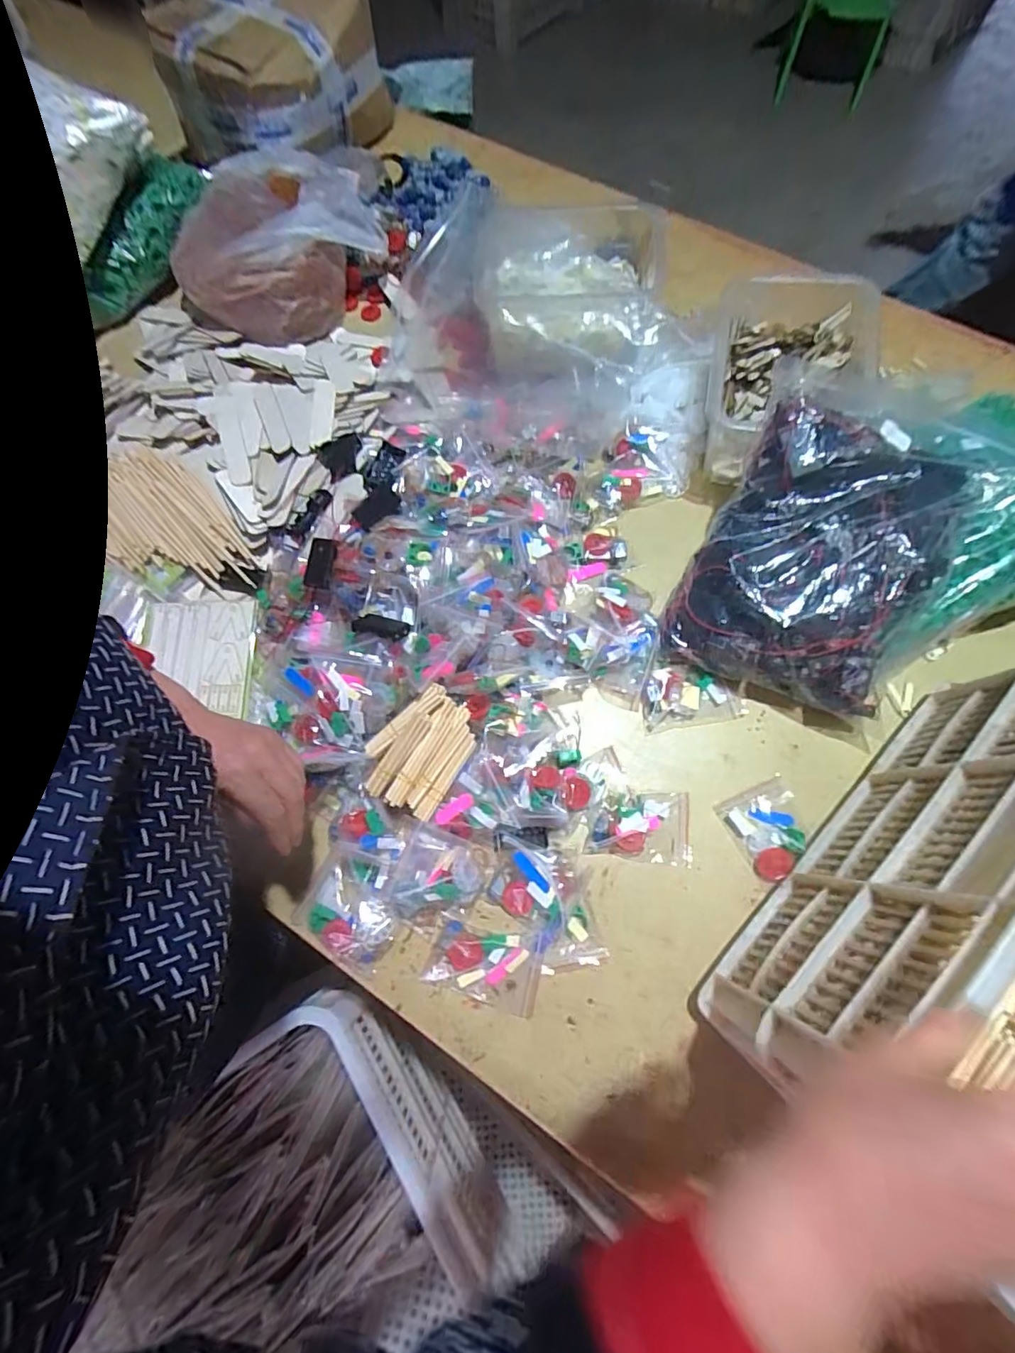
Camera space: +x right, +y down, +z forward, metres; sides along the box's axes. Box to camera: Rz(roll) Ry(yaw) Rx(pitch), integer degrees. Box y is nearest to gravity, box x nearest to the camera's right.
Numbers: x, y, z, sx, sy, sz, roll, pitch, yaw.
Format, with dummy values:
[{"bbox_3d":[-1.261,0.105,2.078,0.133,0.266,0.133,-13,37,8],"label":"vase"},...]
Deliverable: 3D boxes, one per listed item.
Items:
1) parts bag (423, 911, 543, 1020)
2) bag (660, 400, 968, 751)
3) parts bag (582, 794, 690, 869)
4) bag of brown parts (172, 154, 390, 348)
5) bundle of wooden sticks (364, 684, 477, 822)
[{"bbox_3d":[-0.024,0.292,0.533,0.113,0.026,0.072,12,72,6],"label":"parts bag"},{"bbox_3d":[0.338,-0.118,0.589,0.237,0.072,0.297,23,96,15],"label":"bag"},{"bbox_3d":[0.143,0.162,0.577,0.106,0.021,0.074,5,72,3],"label":"parts bag"},{"bbox_3d":[-0.340,-0.670,0.822,0.272,0.110,0.311,22,73,9],"label":"bag of brown parts"},{"bbox_3d":[-0.091,0.077,0.558,0.091,0.024,0.125,32,86,-5],"label":"bundle of wooden sticks"}]

